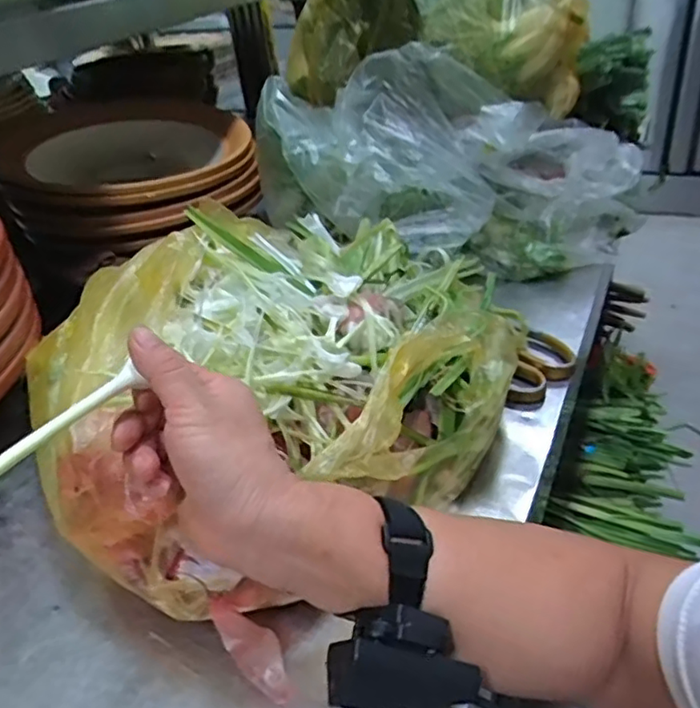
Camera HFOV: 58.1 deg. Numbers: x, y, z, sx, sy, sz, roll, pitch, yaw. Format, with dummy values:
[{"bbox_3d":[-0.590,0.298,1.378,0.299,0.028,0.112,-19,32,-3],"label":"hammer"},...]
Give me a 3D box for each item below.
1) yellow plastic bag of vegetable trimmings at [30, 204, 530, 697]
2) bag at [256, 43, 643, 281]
[{"bbox_3d":[-0.047,0.000,0.507,0.318,0.129,0.393,23,45,35],"label":"yellow plastic bag of vegetable trimmings"},{"bbox_3d":[0.103,-0.203,0.684,0.420,0.205,0.136,13,38,3],"label":"bag"}]

